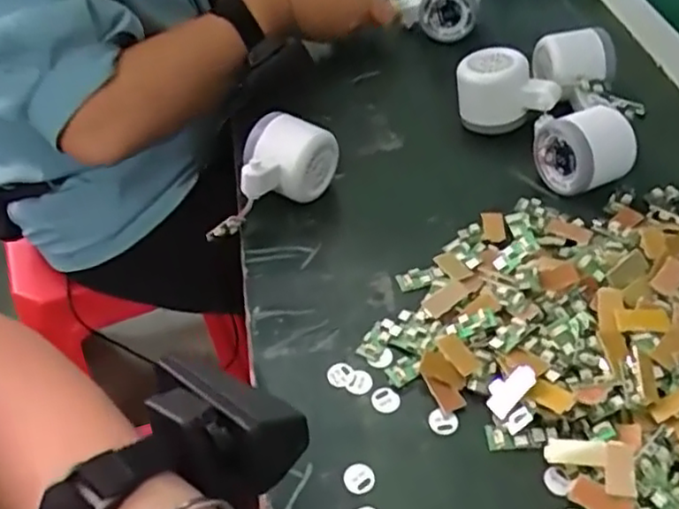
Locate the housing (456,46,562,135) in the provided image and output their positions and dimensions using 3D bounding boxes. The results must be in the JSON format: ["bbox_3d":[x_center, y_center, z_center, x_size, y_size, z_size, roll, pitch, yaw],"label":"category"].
[{"bbox_3d":[0.144,-0.135,0.584,0.086,0.064,0.053,13,50,15],"label":"housing"}]

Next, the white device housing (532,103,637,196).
[{"bbox_3d":[0.191,-0.081,0.521,0.062,0.053,0.055,-19,49,-12],"label":"white device housing"}]

